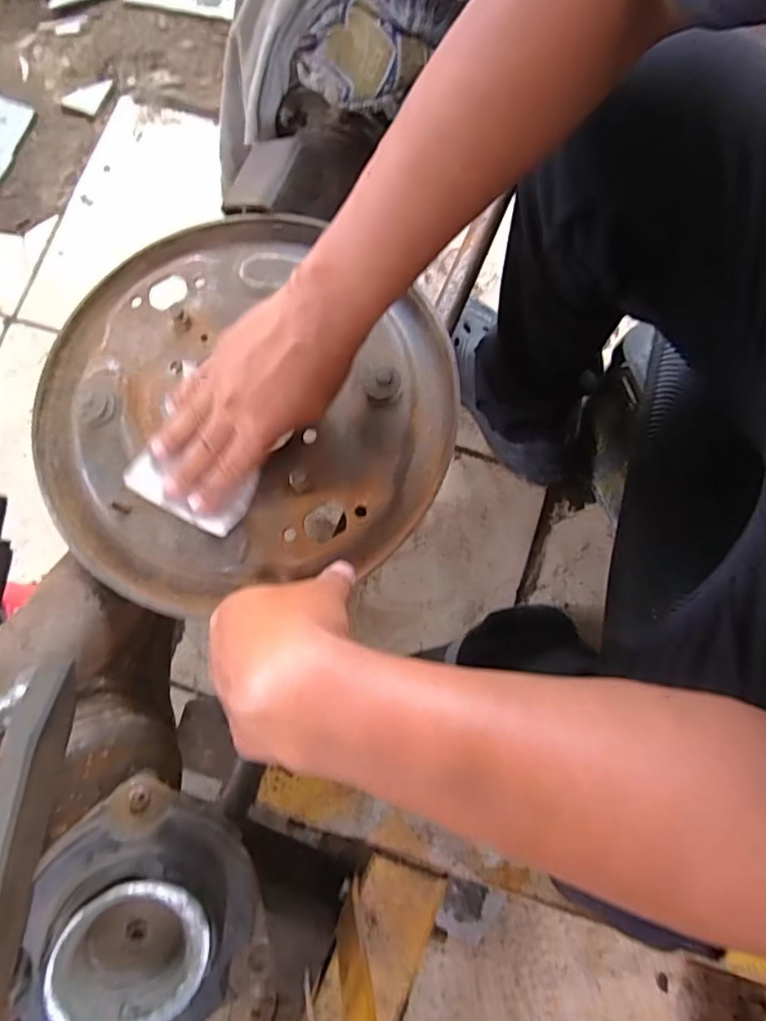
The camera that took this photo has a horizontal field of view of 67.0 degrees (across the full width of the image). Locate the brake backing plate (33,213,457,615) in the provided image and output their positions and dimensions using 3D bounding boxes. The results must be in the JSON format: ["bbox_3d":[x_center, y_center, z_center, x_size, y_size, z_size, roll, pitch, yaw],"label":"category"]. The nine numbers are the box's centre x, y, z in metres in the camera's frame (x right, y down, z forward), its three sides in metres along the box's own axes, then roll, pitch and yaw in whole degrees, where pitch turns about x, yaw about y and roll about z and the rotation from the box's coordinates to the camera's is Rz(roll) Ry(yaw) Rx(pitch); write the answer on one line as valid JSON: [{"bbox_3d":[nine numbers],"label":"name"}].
[{"bbox_3d":[-0.104,-0.089,0.417,0.293,0.045,0.283,0,77,-1],"label":"brake backing plate"}]

